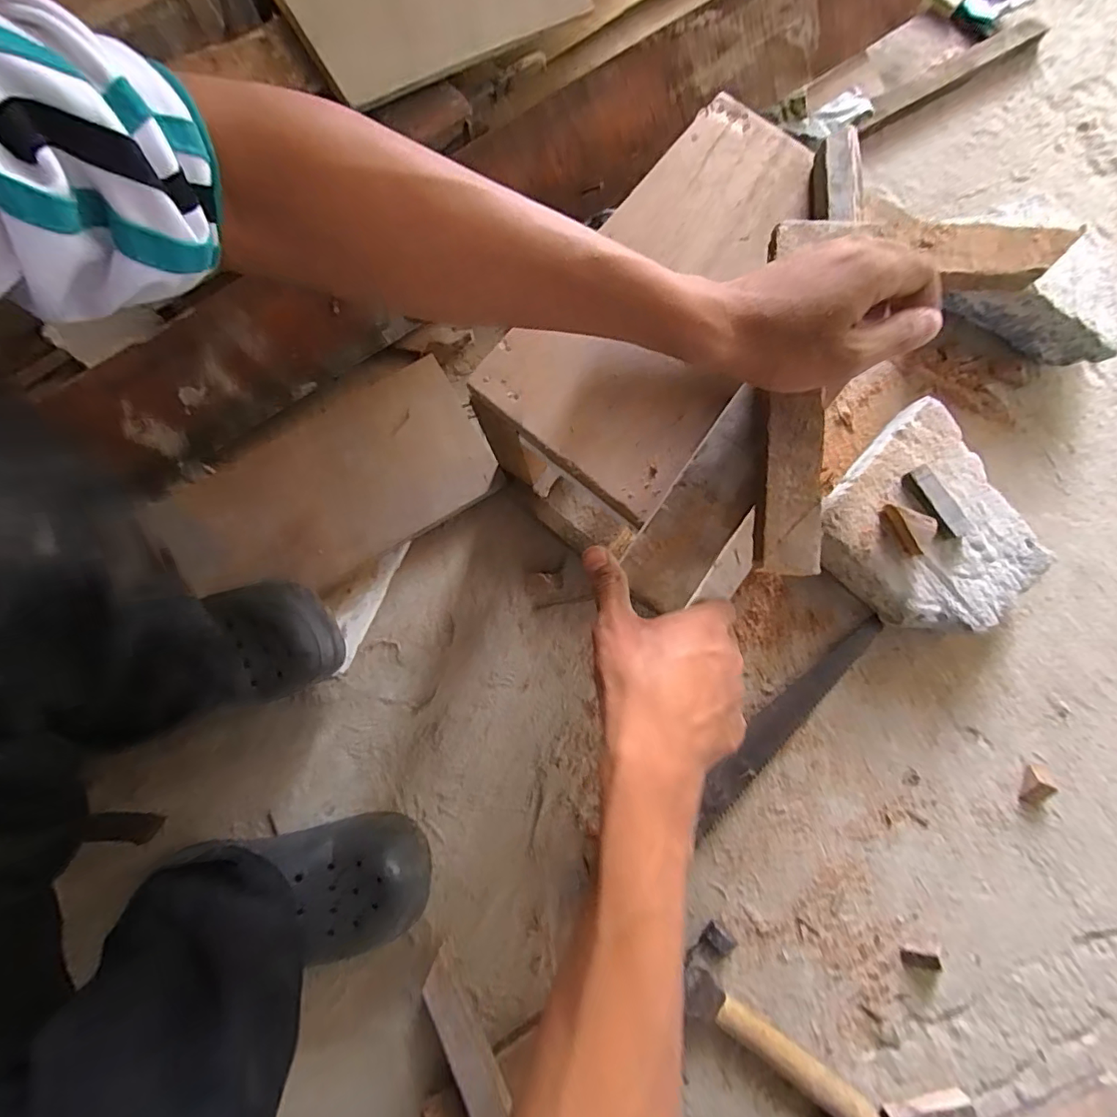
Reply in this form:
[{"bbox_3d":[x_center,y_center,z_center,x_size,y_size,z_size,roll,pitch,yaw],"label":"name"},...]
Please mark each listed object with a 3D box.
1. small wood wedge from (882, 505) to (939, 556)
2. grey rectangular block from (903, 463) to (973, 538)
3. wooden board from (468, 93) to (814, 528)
[{"bbox_3d":[0.345,-0.032,0.516,0.025,0.026,0.054,-26,82,-3],"label":"small wood wedge"},{"bbox_3d":[0.374,-0.055,0.525,0.026,0.021,0.076,-27,81,-4],"label":"grey rectangular block"},{"bbox_3d":[0.091,-0.202,0.410,0.162,0.015,0.324,36,82,6],"label":"wooden board"}]

